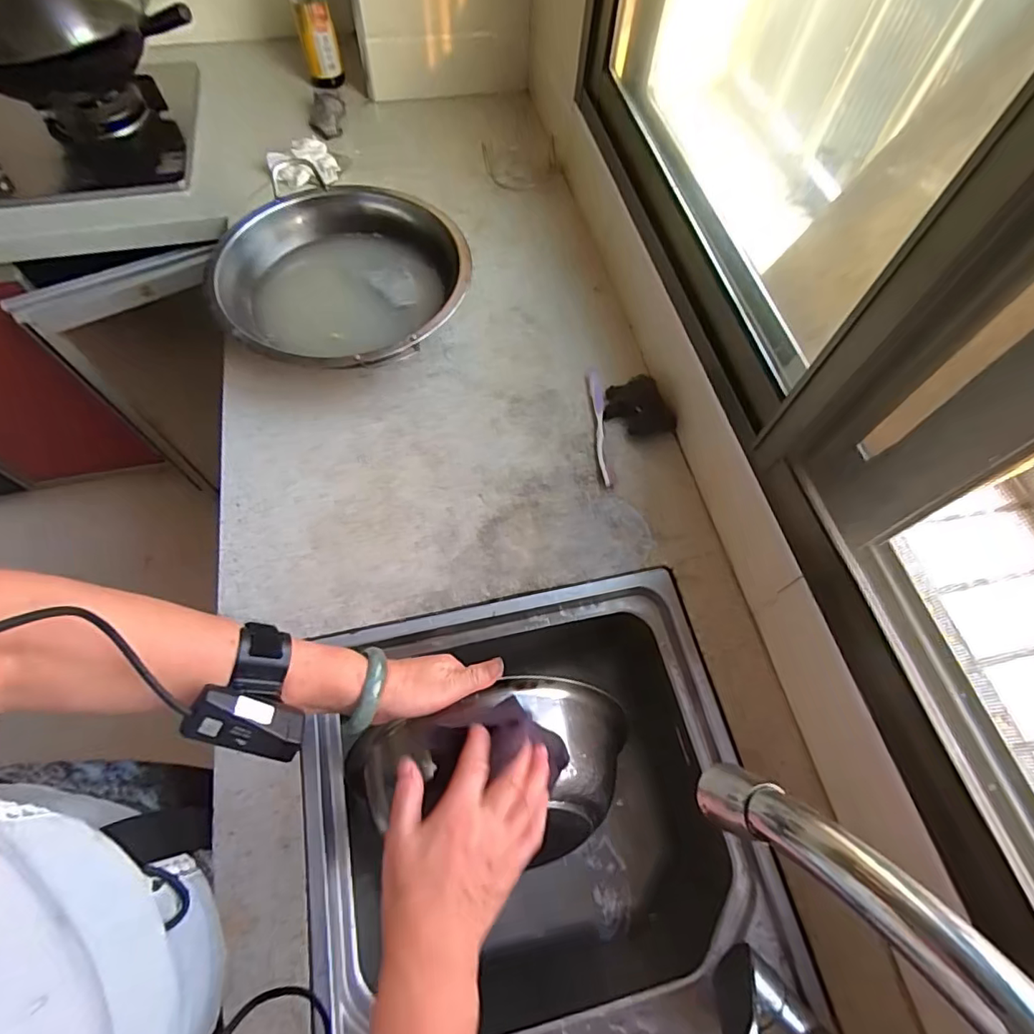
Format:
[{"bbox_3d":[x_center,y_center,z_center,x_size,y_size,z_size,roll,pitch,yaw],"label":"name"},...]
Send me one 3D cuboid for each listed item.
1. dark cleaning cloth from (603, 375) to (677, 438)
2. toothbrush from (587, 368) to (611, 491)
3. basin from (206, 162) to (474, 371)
[{"bbox_3d":[0.166,-0.150,0.719,0.089,0.027,0.082,-7,65,-6],"label":"dark cleaning cloth"},{"bbox_3d":[0.113,-0.123,0.709,0.019,0.016,0.185,-2,64,-3],"label":"toothbrush"},{"bbox_3d":[-0.237,-0.326,0.757,0.326,0.092,0.330,1,64,-2],"label":"basin"}]

